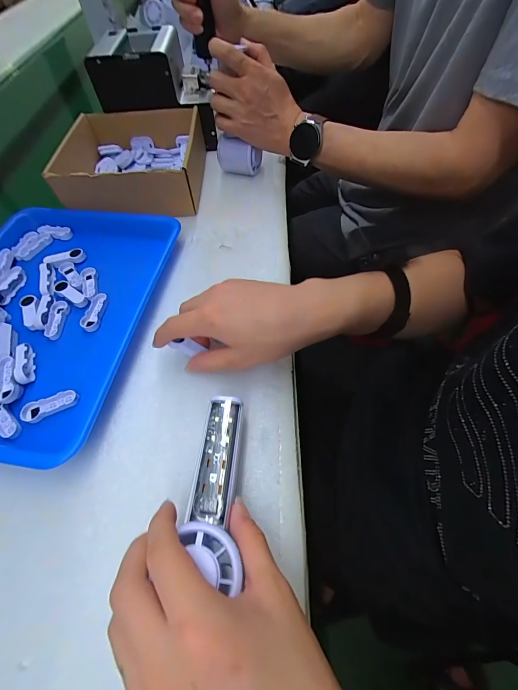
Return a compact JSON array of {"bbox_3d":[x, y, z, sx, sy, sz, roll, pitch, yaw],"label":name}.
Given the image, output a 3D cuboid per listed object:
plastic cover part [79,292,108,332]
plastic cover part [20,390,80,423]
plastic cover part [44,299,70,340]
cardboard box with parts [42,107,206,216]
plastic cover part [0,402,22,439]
[{"bbox_3d":[-0.195,-0.040,0.365,0.020,0.005,0.052,0,58,3],"label":"plastic cover part"},{"bbox_3d":[-0.204,0.060,0.301,0.050,0.006,0.019,-21,59,-10],"label":"plastic cover part"},{"bbox_3d":[-0.237,-0.031,0.360,0.020,0.007,0.053,-5,57,0],"label":"plastic cover part"},{"bbox_3d":[-0.196,-0.296,0.490,0.195,0.065,0.202,-2,57,2],"label":"cardboard box with parts"},{"bbox_3d":[-0.249,0.070,0.296,0.055,0.009,0.018,31,64,21],"label":"plastic cover part"}]

